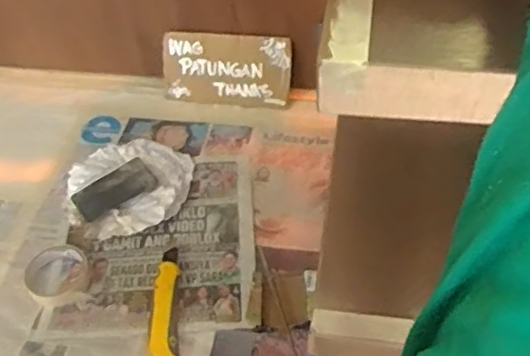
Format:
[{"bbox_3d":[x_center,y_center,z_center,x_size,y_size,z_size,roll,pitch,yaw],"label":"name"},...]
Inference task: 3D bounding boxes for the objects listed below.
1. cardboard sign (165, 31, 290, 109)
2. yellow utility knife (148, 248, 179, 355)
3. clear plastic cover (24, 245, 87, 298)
[{"bbox_3d":[-0.069,-0.190,1.091,0.222,0.117,0.013,5,23,7],"label":"cardboard sign"},{"bbox_3d":[-0.130,0.168,0.817,0.037,0.021,0.169,-7,47,-3],"label":"yellow utility knife"},{"bbox_3d":[-0.294,0.127,0.881,0.081,0.009,0.076,-33,54,-25],"label":"clear plastic cover"}]

